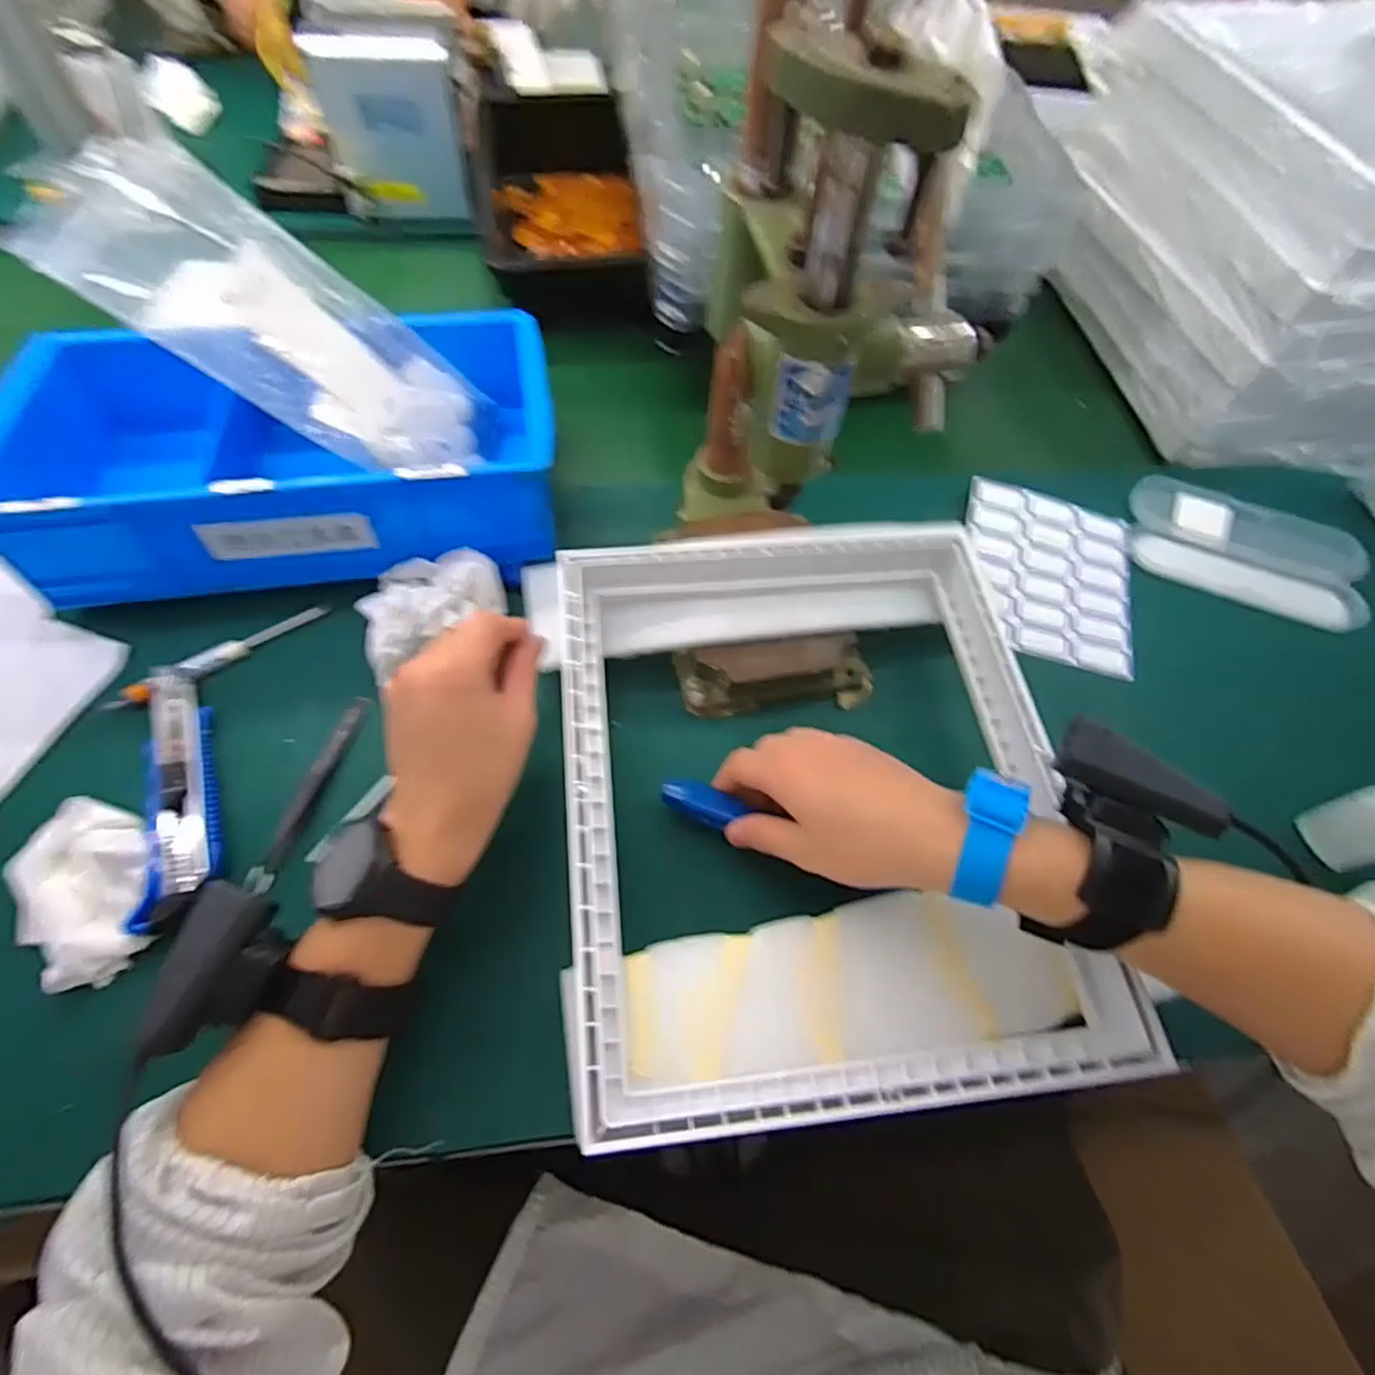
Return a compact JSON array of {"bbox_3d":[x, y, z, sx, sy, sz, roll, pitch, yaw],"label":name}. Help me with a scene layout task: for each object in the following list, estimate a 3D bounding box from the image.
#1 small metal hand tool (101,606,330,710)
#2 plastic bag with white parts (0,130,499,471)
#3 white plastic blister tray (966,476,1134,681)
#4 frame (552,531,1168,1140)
[{"bbox_3d":[-0.314,-0.020,0.465,0.144,0.014,0.021,-30,66,-18],"label":"small metal hand tool"},{"bbox_3d":[-0.246,-0.228,0.451,0.254,0.027,0.136,30,52,-39],"label":"plastic bag with white parts"},{"bbox_3d":[0.282,-0.090,0.544,0.132,0.020,0.152,16,61,6],"label":"white plastic blister tray"},{"bbox_3d":[0.072,0.047,0.389,0.277,0.030,0.328,-5,61,-6],"label":"frame"}]

